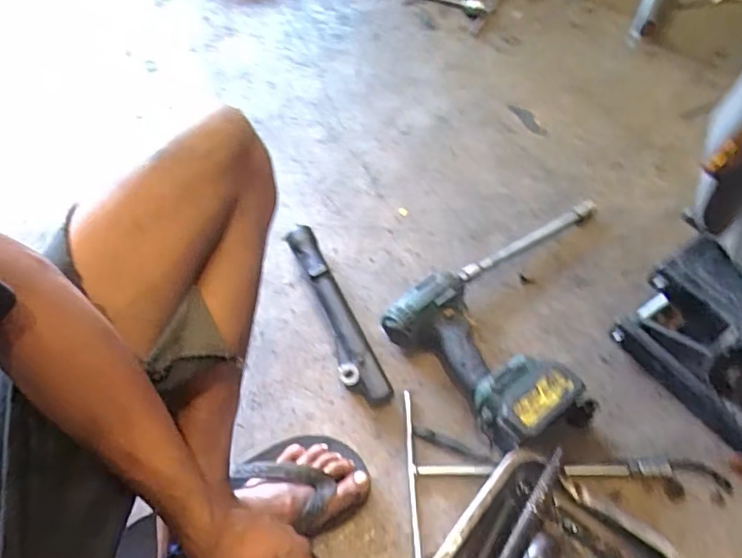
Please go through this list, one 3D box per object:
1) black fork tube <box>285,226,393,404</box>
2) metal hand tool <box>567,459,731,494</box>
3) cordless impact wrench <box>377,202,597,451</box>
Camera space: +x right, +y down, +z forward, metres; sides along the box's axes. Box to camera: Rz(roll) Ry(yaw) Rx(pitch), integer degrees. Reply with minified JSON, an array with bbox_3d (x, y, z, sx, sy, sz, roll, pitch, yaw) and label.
[{"bbox_3d":[-0.053,0.045,0.767,0.053,0.037,0.297,-20,59,-13],"label":"black fork tube"},{"bbox_3d":[0.333,0.230,0.658,0.196,0.009,0.030,6,59,2],"label":"metal hand tool"},{"bbox_3d":[0.240,0.047,0.738,0.401,0.072,0.261,-27,60,-18],"label":"cordless impact wrench"}]

